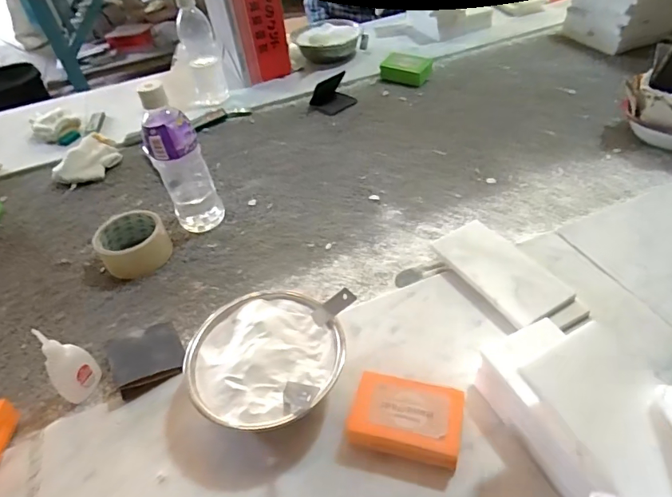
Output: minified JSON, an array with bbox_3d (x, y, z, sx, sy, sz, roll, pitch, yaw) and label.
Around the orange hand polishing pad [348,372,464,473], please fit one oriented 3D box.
[{"bbox_3d":[0.062,0.151,0.397,0.091,0.035,0.066,7,45,15],"label":"orange hand polishing pad"}]

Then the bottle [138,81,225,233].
[{"bbox_3d":[-0.209,-0.116,0.608,0.065,0.198,0.067,-20,44,-13],"label":"bottle"}]

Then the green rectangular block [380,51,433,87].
[{"bbox_3d":[0.151,-0.375,0.951,0.097,0.035,0.070,20,50,26],"label":"green rectangular block"}]

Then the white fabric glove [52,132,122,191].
[{"bbox_3d":[-0.433,-0.153,0.796,0.079,0.041,0.119,17,48,25],"label":"white fabric glove"}]

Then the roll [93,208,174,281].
[{"bbox_3d":[-0.276,-0.008,0.619,0.089,0.043,0.088,-25,45,-18],"label":"roll"}]

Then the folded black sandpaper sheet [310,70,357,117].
[{"bbox_3d":[-0.002,-0.304,0.892,0.084,0.045,0.066,-29,46,-21],"label":"folded black sandpaper sheet"}]

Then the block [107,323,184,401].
[{"bbox_3d":[-0.202,0.113,0.490,0.066,0.033,0.081,-23,45,-15],"label":"block"}]

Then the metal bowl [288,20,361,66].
[{"bbox_3d":[-0.020,-0.476,1.033,0.149,0.069,0.157,-4,44,4],"label":"metal bowl"}]

